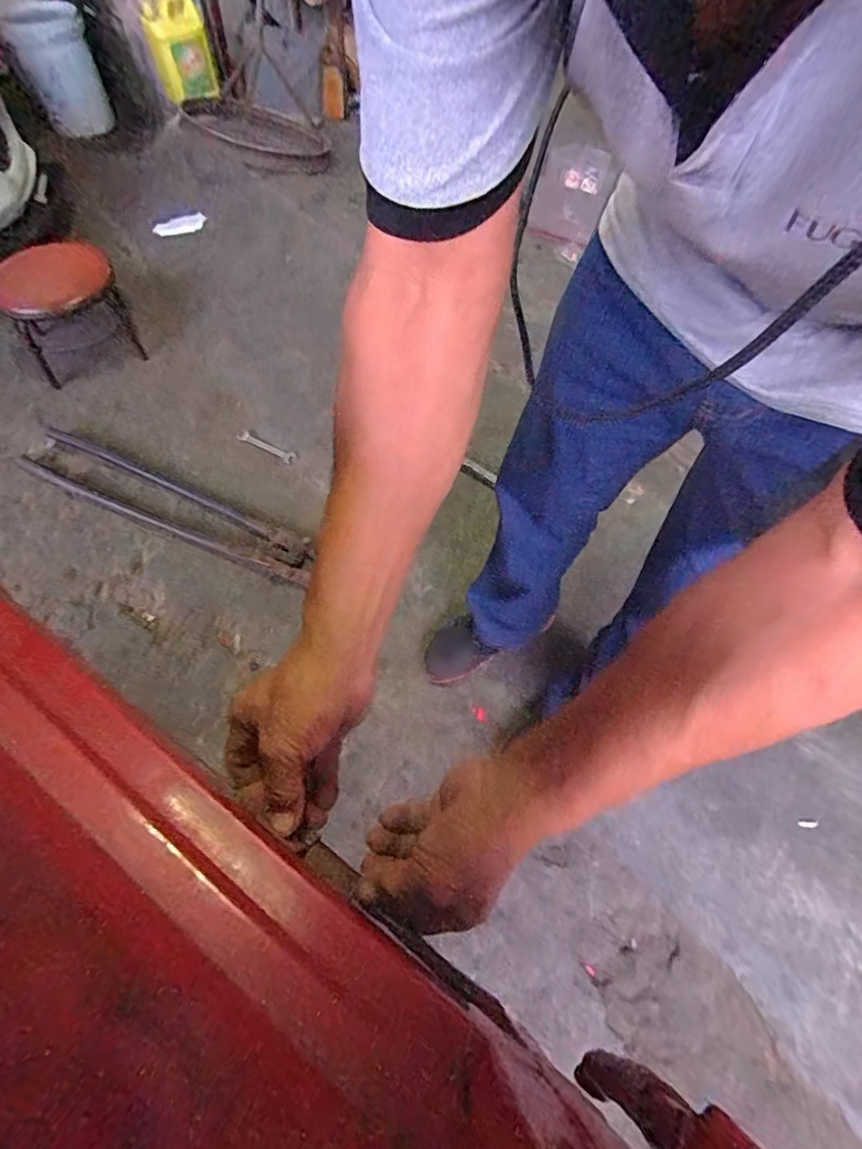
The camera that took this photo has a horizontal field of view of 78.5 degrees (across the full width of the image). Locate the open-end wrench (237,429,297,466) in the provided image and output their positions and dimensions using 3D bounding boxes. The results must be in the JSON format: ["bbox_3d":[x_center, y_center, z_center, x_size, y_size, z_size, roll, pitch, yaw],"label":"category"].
[{"bbox_3d":[-0.401,-0.312,1.280,0.169,0.012,0.032,27,65,13],"label":"open-end wrench"}]

